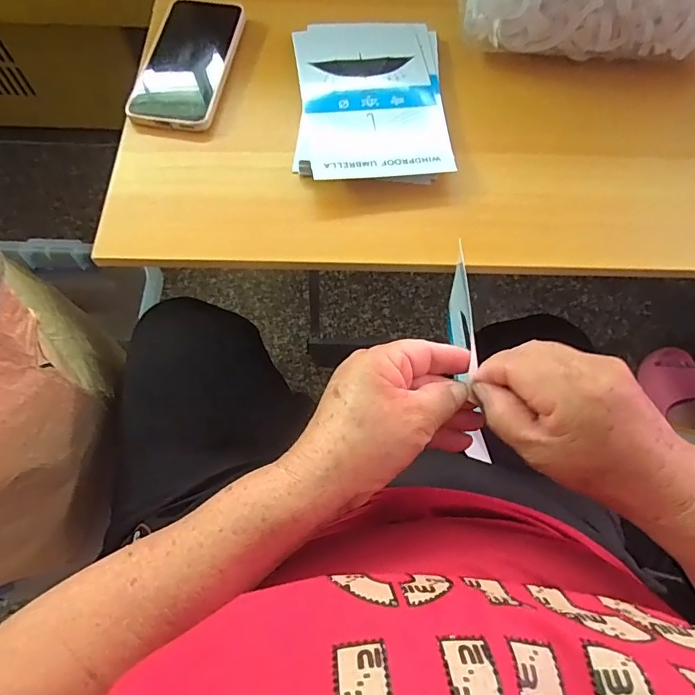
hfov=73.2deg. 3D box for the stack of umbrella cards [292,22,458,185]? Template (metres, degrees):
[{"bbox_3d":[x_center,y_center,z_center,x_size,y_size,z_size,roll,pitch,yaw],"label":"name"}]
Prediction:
[{"bbox_3d":[0.020,-0.232,0.426,0.131,0.016,0.196,-2,67,-2],"label":"stack of umbrella cards"}]

